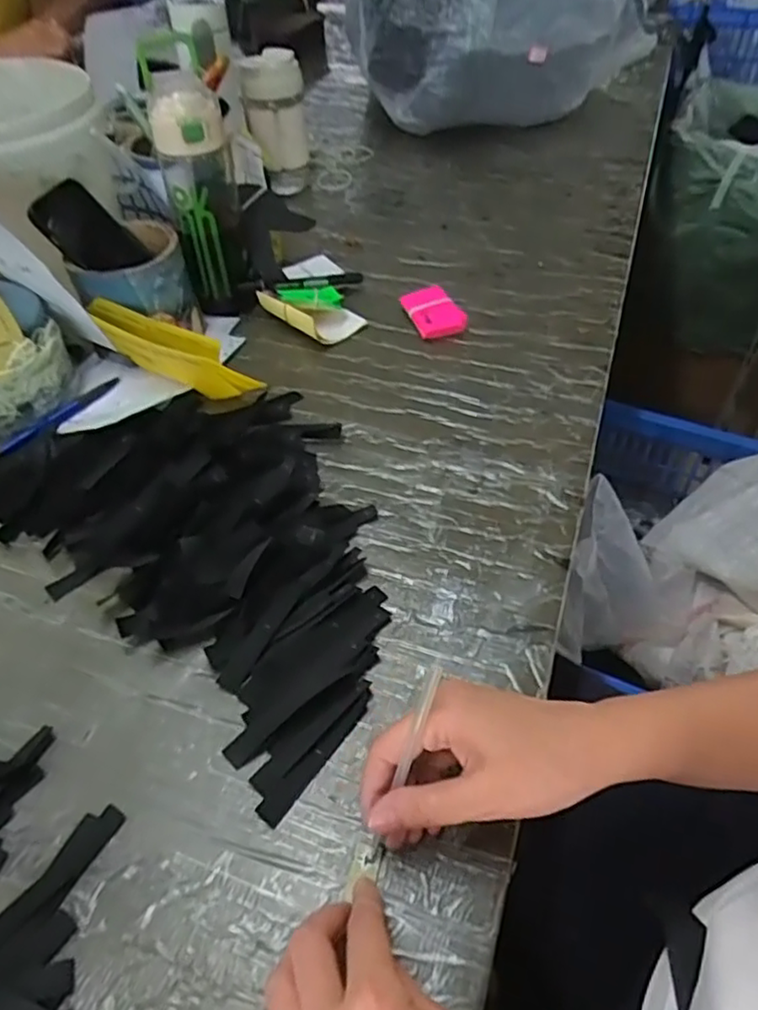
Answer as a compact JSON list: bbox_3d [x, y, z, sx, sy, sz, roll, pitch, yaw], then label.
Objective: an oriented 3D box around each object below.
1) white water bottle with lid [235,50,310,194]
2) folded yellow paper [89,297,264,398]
[{"bbox_3d":[-0.135,-0.506,0.887,0.075,0.160,0.088,-5,48,-3],"label":"white water bottle with lid"},{"bbox_3d":[-0.191,-0.137,0.616,0.171,0.070,0.029,19,51,18],"label":"folded yellow paper"}]

